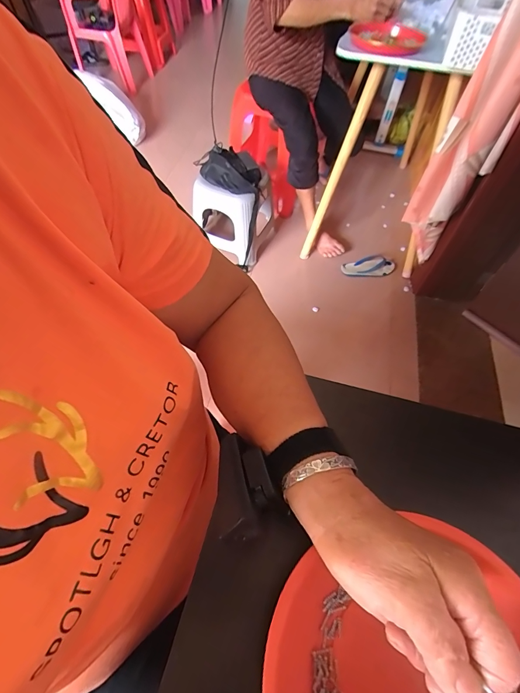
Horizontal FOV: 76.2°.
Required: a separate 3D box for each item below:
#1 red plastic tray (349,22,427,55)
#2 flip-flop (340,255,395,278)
[{"bbox_3d":[0.360,-0.887,0.953,0.200,0.036,0.177,4,59,1],"label":"red plastic tray"},{"bbox_3d":[0.487,-0.356,1.489,0.242,0.044,0.110,-8,60,-6],"label":"flip-flop"}]

